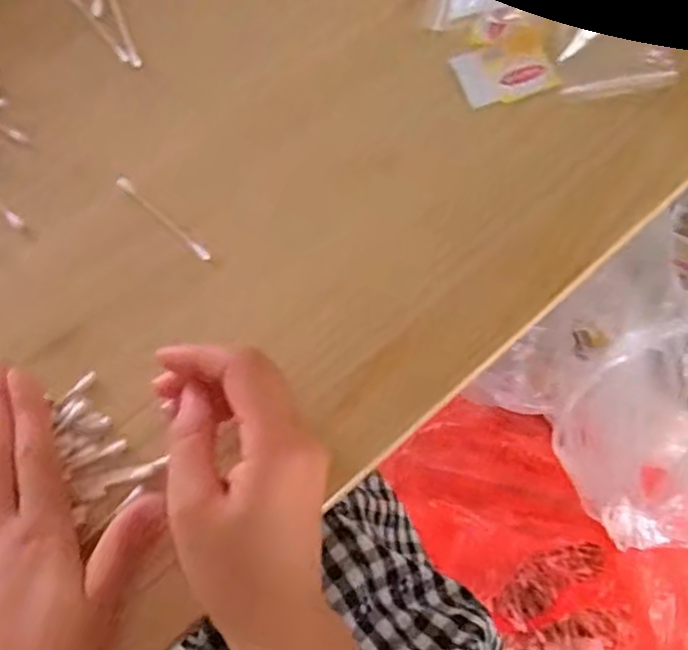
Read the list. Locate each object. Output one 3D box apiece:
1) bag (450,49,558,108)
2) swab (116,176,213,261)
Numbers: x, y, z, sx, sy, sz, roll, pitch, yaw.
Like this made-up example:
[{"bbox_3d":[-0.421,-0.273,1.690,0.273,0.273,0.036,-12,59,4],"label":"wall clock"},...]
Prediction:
[{"bbox_3d":[0.098,-0.154,0.398,0.056,0.004,0.038,-18,74,-6],"label":"bag"},{"bbox_3d":[-0.102,-0.060,0.368,0.074,0.004,0.006,42,77,12],"label":"swab"}]

